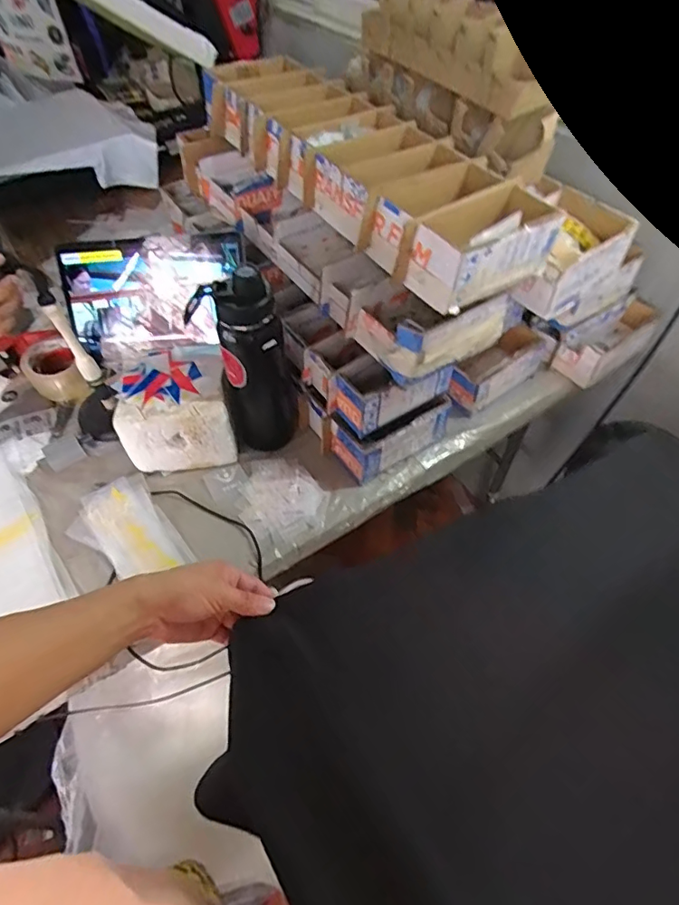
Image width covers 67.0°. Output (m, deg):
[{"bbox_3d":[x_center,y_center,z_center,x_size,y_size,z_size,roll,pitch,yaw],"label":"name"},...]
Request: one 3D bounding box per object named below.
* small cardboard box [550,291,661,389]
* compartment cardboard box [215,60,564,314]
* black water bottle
[{"bbox_3d":[0.443,-0.185,0.847,0.196,0.066,0.081,-31,59,-21],"label":"small cardboard box"},{"bbox_3d":[0.014,-0.424,0.728,0.201,0.075,0.647,-27,57,-18],"label":"compartment cardboard box"},{"bbox_3d":[-0.111,-0.114,0.682,0.094,0.272,0.076,-2,53,-1],"label":"black water bottle"}]

